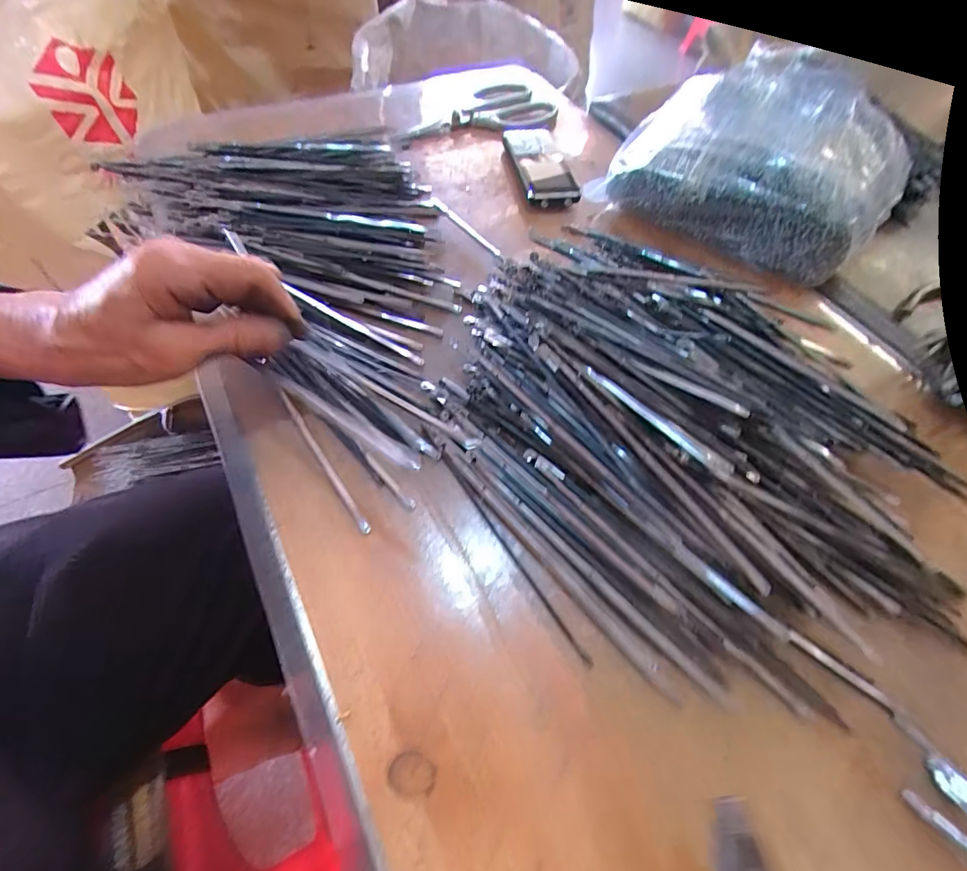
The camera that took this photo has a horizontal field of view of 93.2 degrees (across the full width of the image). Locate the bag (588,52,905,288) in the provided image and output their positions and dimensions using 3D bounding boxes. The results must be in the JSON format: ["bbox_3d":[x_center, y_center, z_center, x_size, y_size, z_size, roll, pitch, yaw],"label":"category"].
[{"bbox_3d":[0.251,-0.249,0.421,0.233,0.084,0.200,31,62,16],"label":"bag"}]

